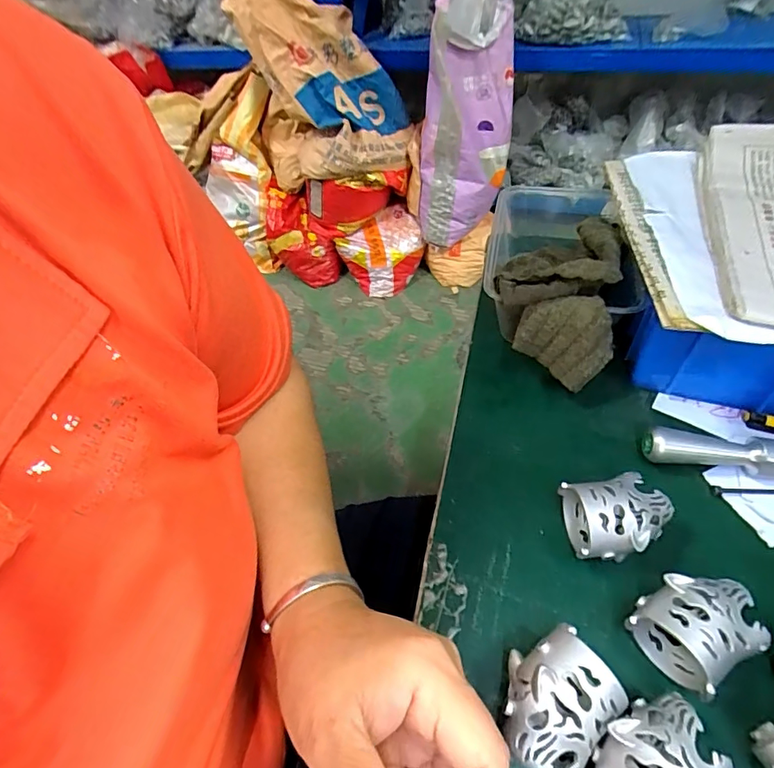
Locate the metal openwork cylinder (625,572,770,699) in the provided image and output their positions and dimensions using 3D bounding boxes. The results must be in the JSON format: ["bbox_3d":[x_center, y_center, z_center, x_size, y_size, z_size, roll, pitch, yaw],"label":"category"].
[{"bbox_3d":[0.148,0.115,0.224,0.046,0.037,0.041,-24,51,-16],"label":"metal openwork cylinder"}]

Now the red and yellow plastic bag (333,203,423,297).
[{"bbox_3d":[-0.004,-0.465,1.644,0.264,0.168,0.214,-31,53,-22],"label":"red and yellow plastic bag"}]

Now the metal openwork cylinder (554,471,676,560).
[{"bbox_3d":[0.128,0.076,0.260,0.050,0.035,0.040,-3,48,2],"label":"metal openwork cylinder"}]

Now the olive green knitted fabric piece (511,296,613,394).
[{"bbox_3d":[0.123,-0.033,0.317,0.063,0.055,0.012,38,22,7],"label":"olive green knitted fabric piece"}]

